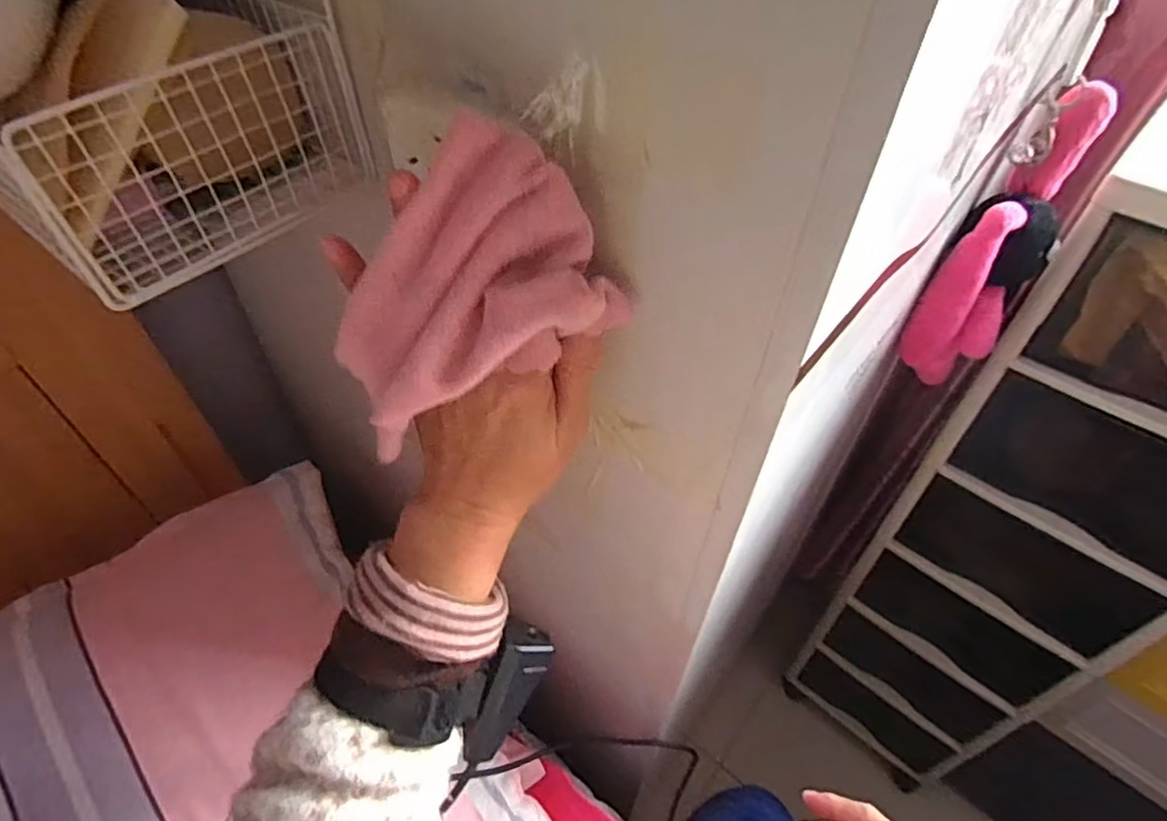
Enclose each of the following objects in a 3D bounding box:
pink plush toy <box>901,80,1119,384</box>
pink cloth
[{"bbox_3d":[0.320,-0.121,0.473,0.065,0.233,0.070,34,30,26],"label":"pink plush toy"},{"bbox_3d":[-0.039,-0.051,0.244,0.112,0.091,0.058,-18,50,-18],"label":"pink cloth"}]

